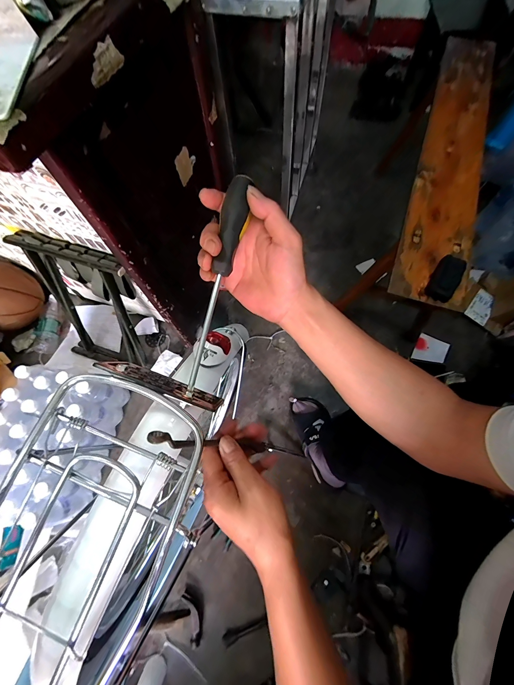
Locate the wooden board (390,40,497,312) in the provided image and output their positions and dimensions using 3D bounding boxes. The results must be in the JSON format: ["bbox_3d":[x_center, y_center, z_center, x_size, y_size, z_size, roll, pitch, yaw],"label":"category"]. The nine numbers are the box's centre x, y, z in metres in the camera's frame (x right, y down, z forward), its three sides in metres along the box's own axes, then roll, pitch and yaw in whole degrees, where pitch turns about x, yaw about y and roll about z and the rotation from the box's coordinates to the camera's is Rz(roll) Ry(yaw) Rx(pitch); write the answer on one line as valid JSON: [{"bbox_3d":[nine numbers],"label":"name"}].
[{"bbox_3d":[0.535,-0.551,0.741,0.161,0.032,1.017,18,70,9],"label":"wooden board"}]

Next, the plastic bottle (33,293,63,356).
[{"bbox_3d":[-0.758,-0.057,0.990,0.077,0.051,0.197,0,68,2],"label":"plastic bottle"}]

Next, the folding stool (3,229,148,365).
[{"bbox_3d":[-0.470,-0.072,0.817,0.319,0.469,0.076,18,50,10],"label":"folding stool"}]

